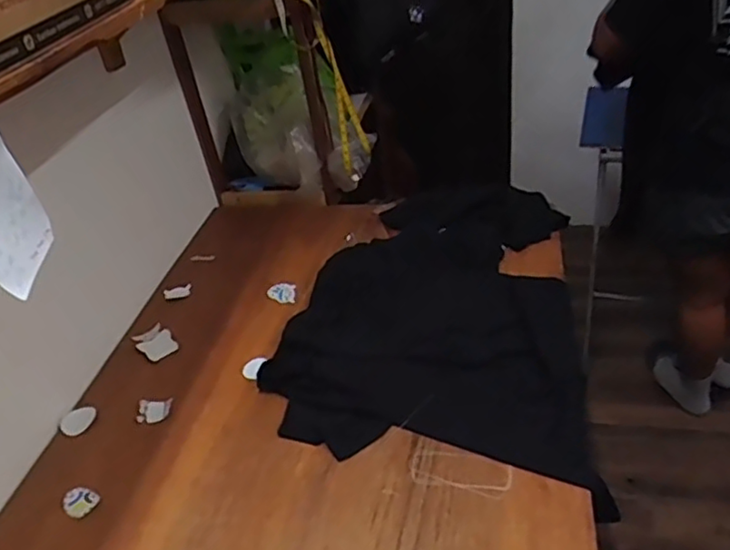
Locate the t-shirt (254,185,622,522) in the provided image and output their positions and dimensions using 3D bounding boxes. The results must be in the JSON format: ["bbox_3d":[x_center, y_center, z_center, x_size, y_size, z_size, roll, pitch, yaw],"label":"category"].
[{"bbox_3d":[0.158,0.053,1.274,0.573,0.091,0.773,5,37,17],"label":"t-shirt"}]

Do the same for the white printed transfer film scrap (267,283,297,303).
[{"bbox_3d":[-0.180,0.038,1.397,0.075,0.005,0.050,7,55,23],"label":"white printed transfer film scrap"}]

